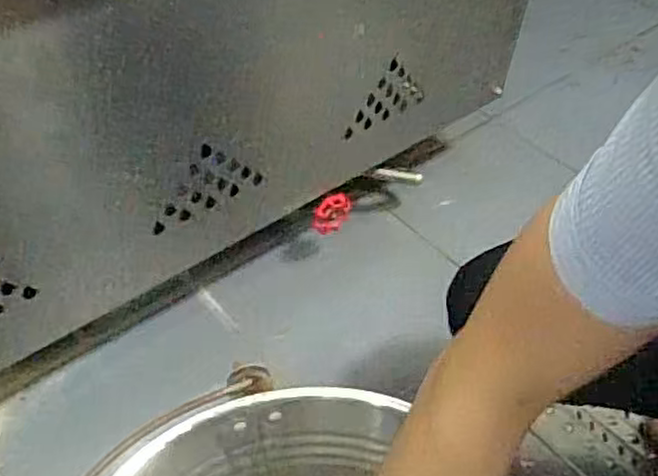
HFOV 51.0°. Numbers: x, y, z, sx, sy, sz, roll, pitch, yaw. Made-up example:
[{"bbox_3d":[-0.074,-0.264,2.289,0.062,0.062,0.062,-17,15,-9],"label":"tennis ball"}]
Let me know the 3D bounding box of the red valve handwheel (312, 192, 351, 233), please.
[{"bbox_3d":[0.004,-0.030,0.857,0.018,0.050,0.051,37,54,27],"label":"red valve handwheel"}]

